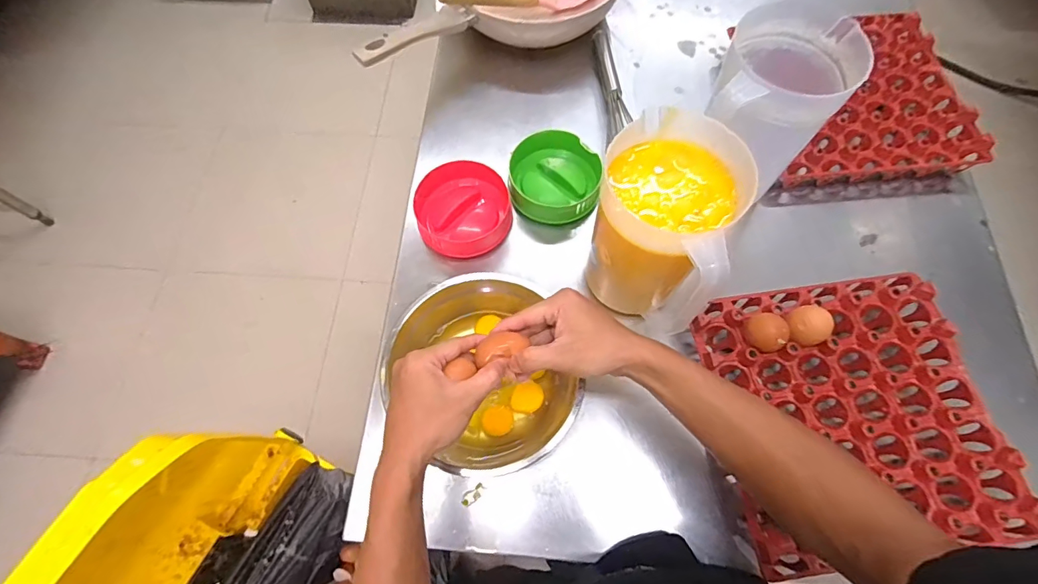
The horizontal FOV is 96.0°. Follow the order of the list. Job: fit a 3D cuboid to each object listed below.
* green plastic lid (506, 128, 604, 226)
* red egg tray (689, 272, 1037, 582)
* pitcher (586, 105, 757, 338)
[{"bbox_3d":[0.050,-0.157,0.640,0.121,0.037,0.118,9,69,5],"label":"green plastic lid"},{"bbox_3d":[0.355,0.126,0.505,0.278,0.068,0.284,-8,68,-2],"label":"red egg tray"},{"bbox_3d":[0.146,-0.055,0.496,0.116,0.198,0.162,5,68,3],"label":"pitcher"}]

